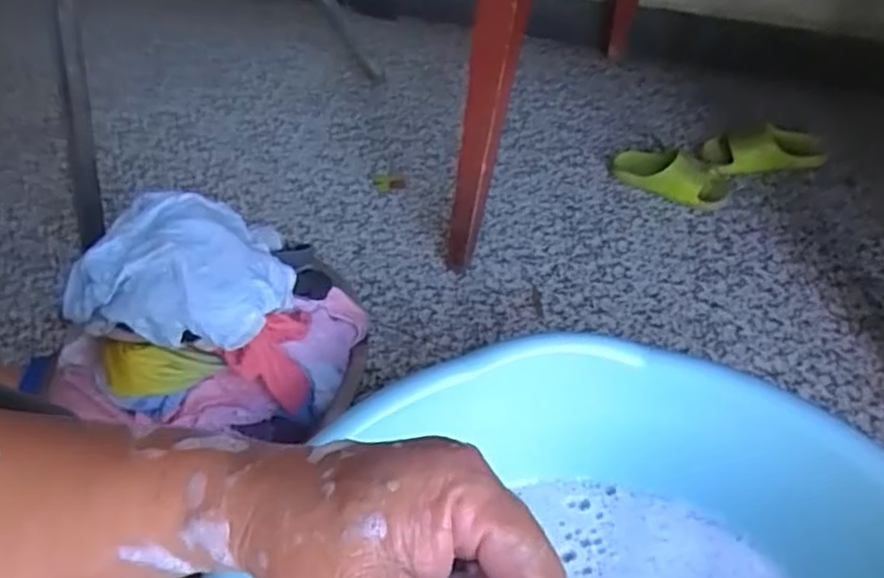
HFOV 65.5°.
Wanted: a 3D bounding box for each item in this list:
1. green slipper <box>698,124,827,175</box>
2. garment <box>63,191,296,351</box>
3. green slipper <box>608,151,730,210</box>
[{"bbox_3d":[0.491,-0.214,1.052,0.182,0.045,0.066,-3,46,4],"label":"green slipper"},{"bbox_3d":[-0.231,-0.023,0.641,0.174,0.076,0.166,-3,46,4],"label":"garment"},{"bbox_3d":[0.342,-0.179,1.043,0.178,0.055,0.079,28,55,29],"label":"green slipper"}]

